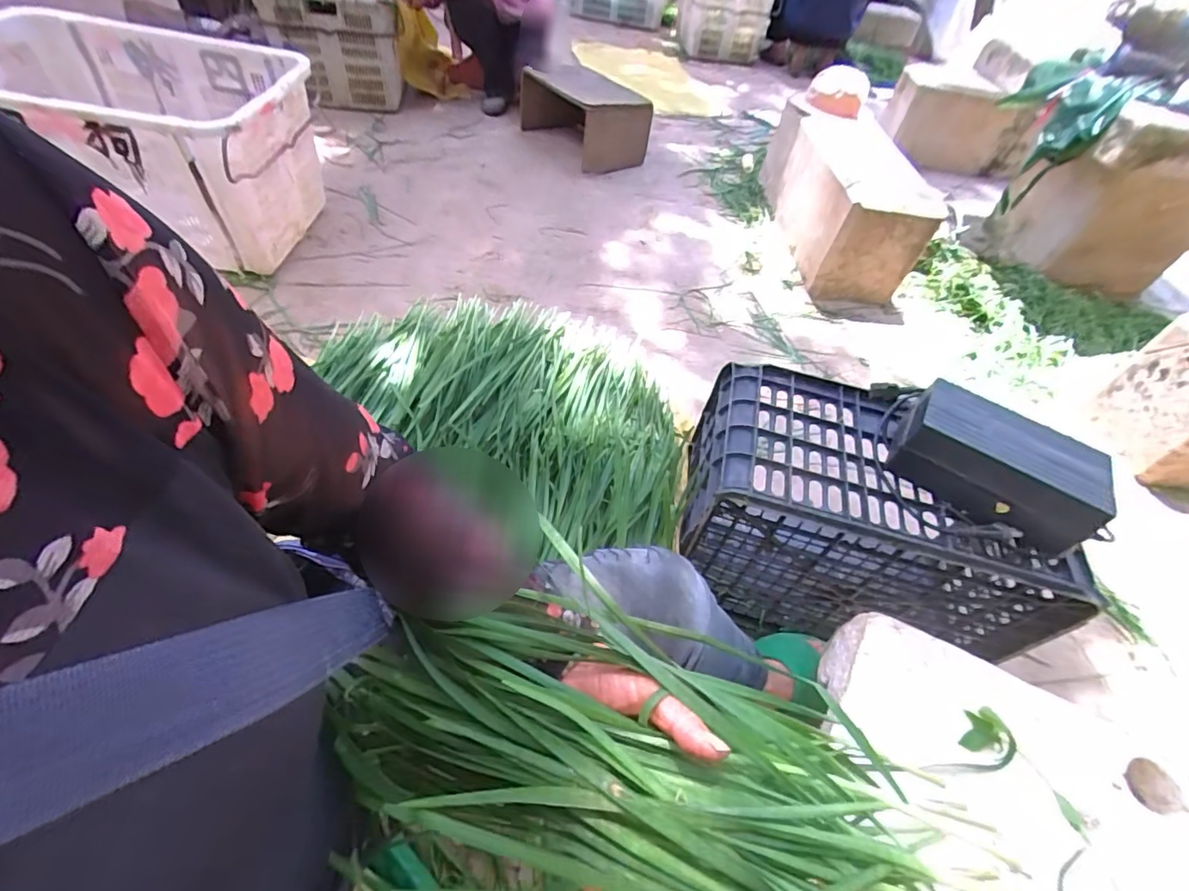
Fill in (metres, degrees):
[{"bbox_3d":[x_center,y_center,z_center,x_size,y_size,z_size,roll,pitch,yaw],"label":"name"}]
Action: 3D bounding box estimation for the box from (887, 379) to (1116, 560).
[{"bbox_3d":[0.490,0.021,0.638,0.215,0.086,0.119,34,54,18],"label":"box"}]

